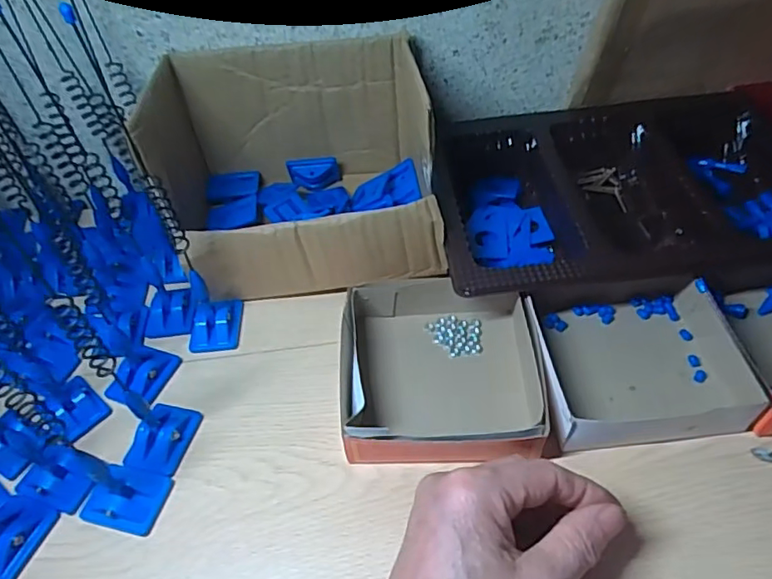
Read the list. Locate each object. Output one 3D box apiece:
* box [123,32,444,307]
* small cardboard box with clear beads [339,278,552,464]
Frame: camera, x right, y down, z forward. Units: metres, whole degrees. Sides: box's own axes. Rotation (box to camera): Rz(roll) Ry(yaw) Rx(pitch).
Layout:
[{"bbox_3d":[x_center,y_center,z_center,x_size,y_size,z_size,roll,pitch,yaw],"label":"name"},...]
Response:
[{"bbox_3d":[-0.067,-0.098,0.449,0.200,0.114,0.177,-7,50,0],"label":"box"},{"bbox_3d":[0.034,0.050,0.367,0.122,0.034,0.134,-3,50,3],"label":"small cardboard box with clear beads"}]

